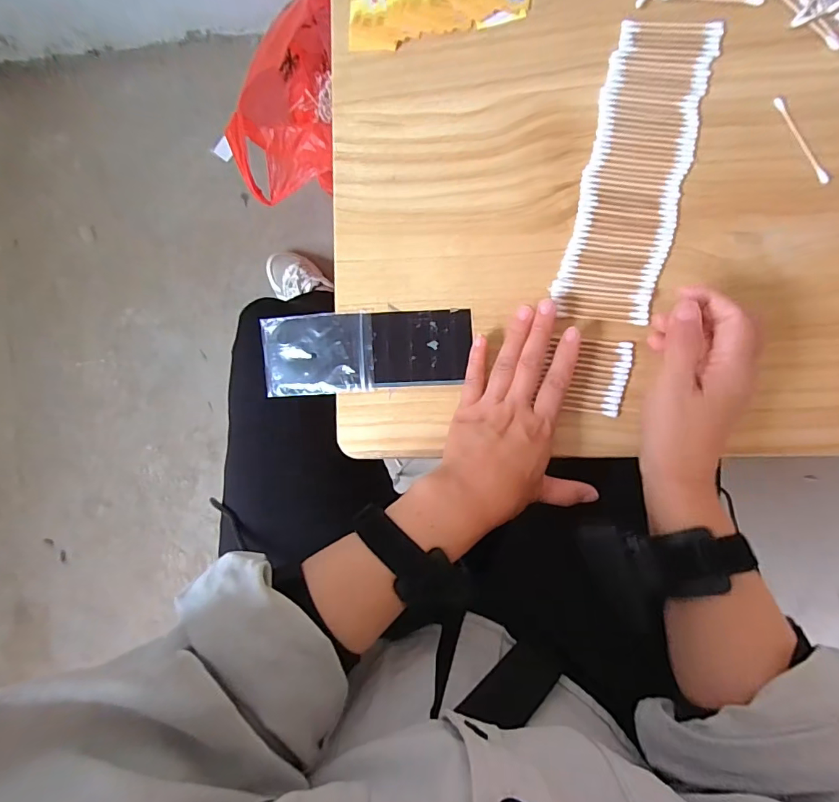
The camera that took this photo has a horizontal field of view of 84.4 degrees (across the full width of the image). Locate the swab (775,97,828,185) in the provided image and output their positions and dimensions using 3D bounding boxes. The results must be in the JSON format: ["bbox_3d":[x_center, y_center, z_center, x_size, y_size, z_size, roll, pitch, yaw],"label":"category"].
[{"bbox_3d":[0.277,-0.189,0.334,0.006,0.004,0.072,-26,87,7],"label":"swab"}]

